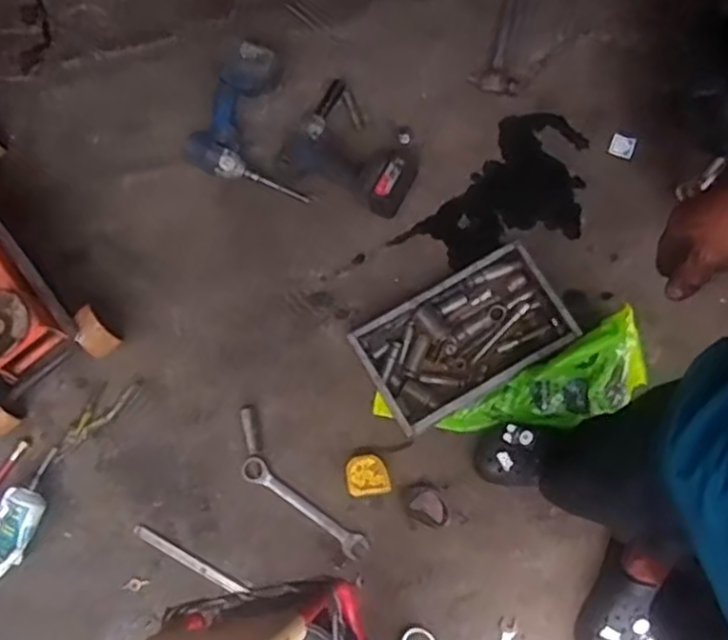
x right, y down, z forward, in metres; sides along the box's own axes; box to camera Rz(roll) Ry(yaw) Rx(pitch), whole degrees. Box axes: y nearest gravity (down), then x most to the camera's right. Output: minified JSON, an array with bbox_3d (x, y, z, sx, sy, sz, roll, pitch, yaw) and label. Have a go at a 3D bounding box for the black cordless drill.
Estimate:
[{"bbox_3d":[-0.011,-0.318,1.326,0.244,0.079,0.190,29,81,9],"label":"black cordless drill"}]

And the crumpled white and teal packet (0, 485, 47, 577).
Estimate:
[{"bbox_3d":[-0.593,0.357,1.209,0.080,0.026,0.154,24,79,7],"label":"crumpled white and teal packet"}]

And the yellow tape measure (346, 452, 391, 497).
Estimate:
[{"bbox_3d":[0.005,0.260,1.227,0.068,0.031,0.070,-14,72,0],"label":"yellow tape measure"}]

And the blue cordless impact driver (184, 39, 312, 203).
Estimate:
[{"bbox_3d":[-0.195,-0.380,1.330,0.246,0.122,0.244,15,79,7],"label":"blue cordless impact driver"}]

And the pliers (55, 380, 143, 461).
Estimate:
[{"bbox_3d":[-0.468,0.170,1.268,0.056,0.011,0.186,35,81,9],"label":"pliers"}]

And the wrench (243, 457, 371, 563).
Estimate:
[{"bbox_3d":[-0.103,0.316,1.232,0.250,0.015,0.040,35,81,9],"label":"wrench"}]

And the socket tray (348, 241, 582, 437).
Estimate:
[{"bbox_3d":[0.168,0.028,1.248,0.332,0.076,0.202,-30,78,-5],"label":"socket tray"}]

